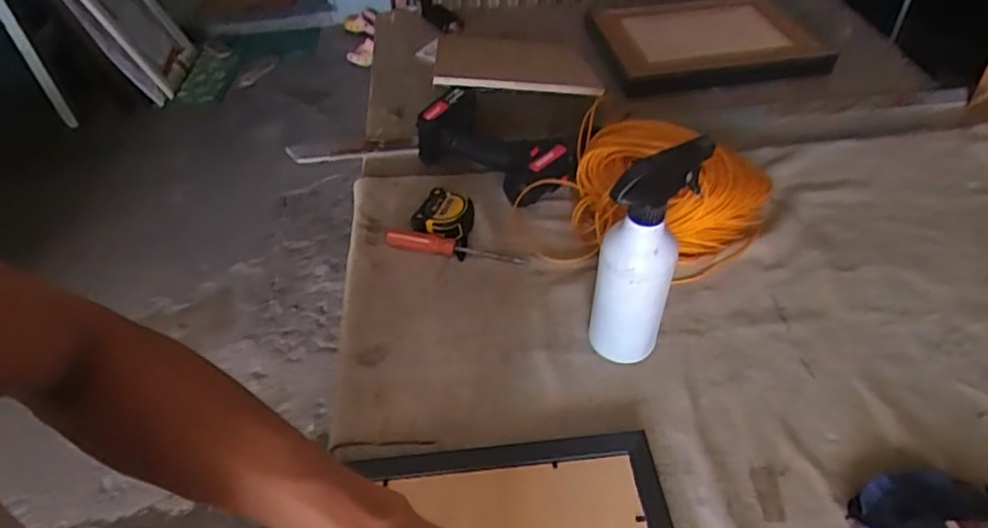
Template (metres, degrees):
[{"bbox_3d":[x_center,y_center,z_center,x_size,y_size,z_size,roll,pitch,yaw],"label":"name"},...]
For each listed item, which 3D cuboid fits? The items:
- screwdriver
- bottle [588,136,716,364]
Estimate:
[{"bbox_3d":[-0.050,-0.021,0.762,0.175,0.021,0.028,10,47,13],"label":"screwdriver"},{"bbox_3d":[0.131,-0.001,0.569,0.069,0.236,0.073,18,49,19],"label":"bottle"}]

